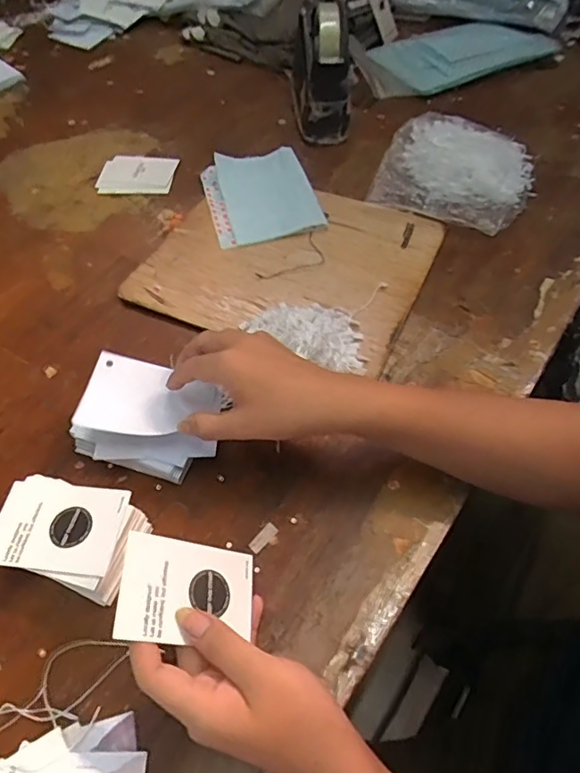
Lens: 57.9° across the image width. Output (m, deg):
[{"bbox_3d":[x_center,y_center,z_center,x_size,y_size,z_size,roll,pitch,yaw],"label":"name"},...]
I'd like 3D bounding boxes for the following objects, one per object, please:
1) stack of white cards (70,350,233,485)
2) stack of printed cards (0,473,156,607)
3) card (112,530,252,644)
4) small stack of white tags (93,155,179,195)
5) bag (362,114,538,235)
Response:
[{"bbox_3d":[-0.115,0.025,0.427,0.111,0.048,0.076,17,58,11],"label":"stack of white cards"},{"bbox_3d":[-0.159,0.110,0.383,0.100,0.045,0.069,12,57,8],"label":"stack of printed cards"},{"bbox_3d":[-0.062,0.125,0.323,0.086,0.004,0.059,22,47,-30],"label":"card"},{"bbox_3d":[-0.191,-0.268,0.659,0.093,0.006,0.073,4,56,3],"label":"small stack of white tags"},{"bbox_3d":[0.201,-0.259,0.628,0.172,0.039,0.175,20,59,13],"label":"bag"}]

